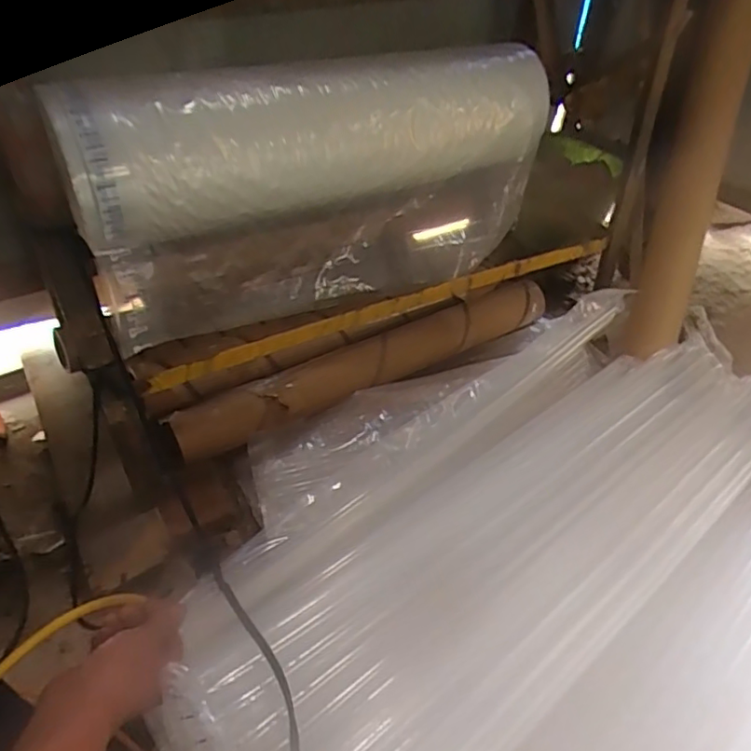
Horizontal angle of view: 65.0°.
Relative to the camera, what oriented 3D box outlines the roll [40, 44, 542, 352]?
[{"bbox_3d":[-0.044,-0.304,0.958,0.812,0.319,0.231,-21,51,-27],"label":"roll"}]

